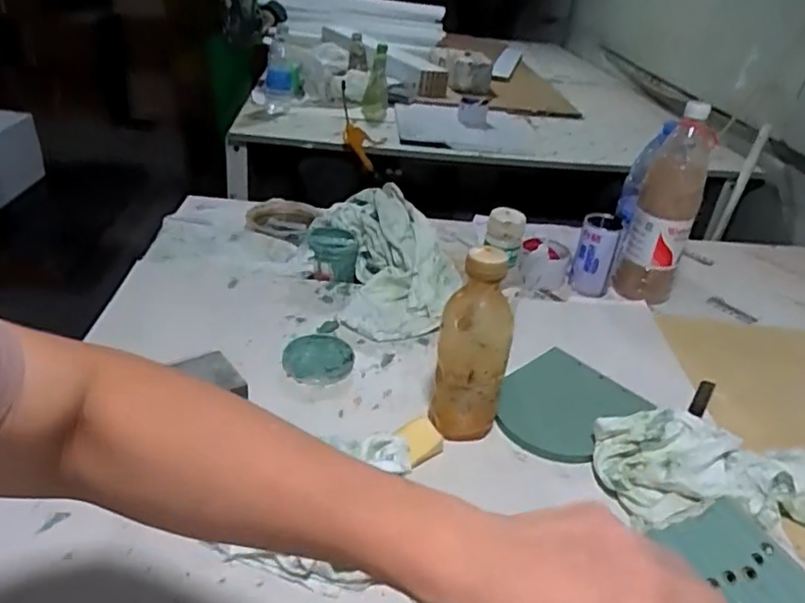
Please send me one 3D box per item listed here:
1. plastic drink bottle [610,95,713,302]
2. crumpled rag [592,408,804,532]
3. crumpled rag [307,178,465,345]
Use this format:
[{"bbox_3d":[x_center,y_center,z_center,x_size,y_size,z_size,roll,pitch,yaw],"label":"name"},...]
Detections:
[{"bbox_3d":[0.397,-0.143,0.949,0.083,0.291,0.075,17,32,15],"label":"plastic drink bottle"},{"bbox_3d":[0.331,0.178,0.631,0.273,0.057,0.122,9,31,2],"label":"crumpled rag"},{"bbox_3d":[-0.023,-0.072,0.935,0.187,0.087,0.318,-5,34,-20],"label":"crumpled rag"}]

